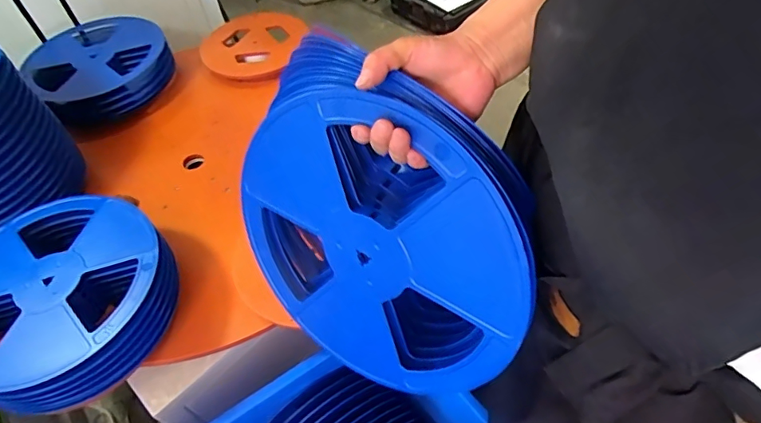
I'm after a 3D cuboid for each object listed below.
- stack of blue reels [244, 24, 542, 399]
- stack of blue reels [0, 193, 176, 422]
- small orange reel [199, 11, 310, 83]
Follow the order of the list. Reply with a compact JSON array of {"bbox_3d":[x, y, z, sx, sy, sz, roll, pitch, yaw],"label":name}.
[{"bbox_3d":[0.004,0.023,0.493,0.310,0.316,0.073,29,37,18],"label":"stack of blue reels"},{"bbox_3d":[-0.491,0.129,0.760,0.319,0.088,0.310,35,62,27],"label":"stack of blue reels"},{"bbox_3d":[-0.318,-0.430,1.236,0.256,0.043,0.279,17,55,16],"label":"small orange reel"}]

